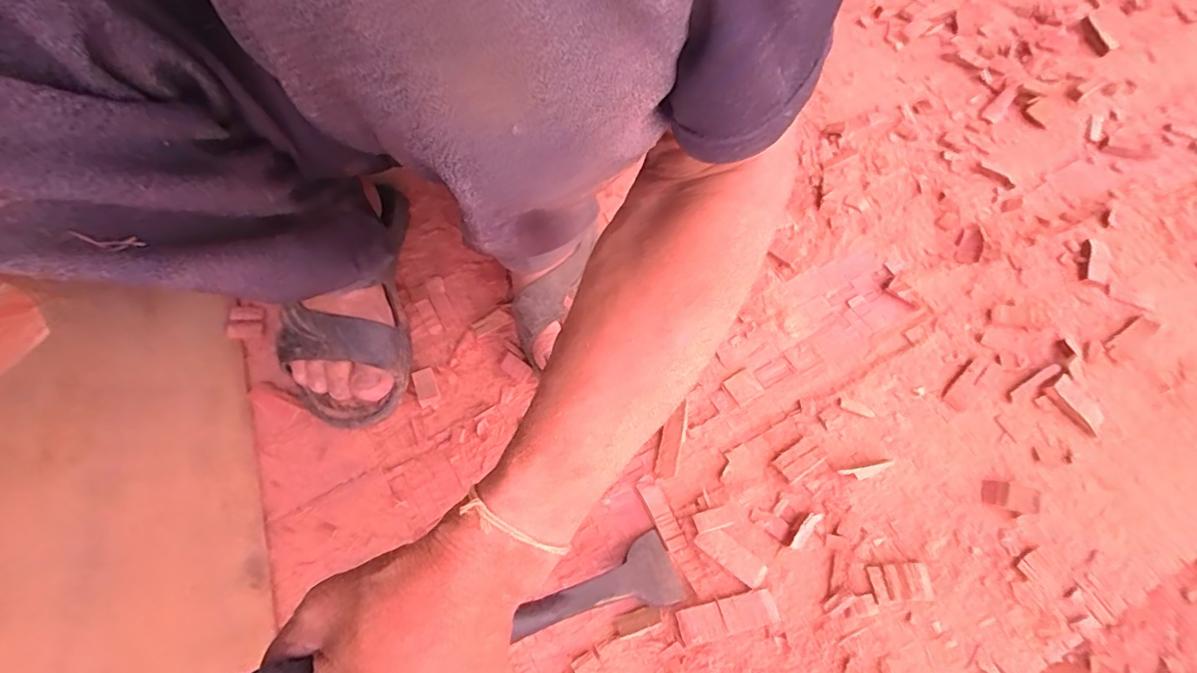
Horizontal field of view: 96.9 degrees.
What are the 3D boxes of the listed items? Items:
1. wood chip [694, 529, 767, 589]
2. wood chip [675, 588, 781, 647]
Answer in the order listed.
[{"bbox_3d":[0.099,0.163,0.395,0.054,0.004,0.021,37,68,11],"label":"wood chip"},{"bbox_3d":[0.091,0.197,0.373,0.069,0.010,0.022,-14,66,-3],"label":"wood chip"}]

